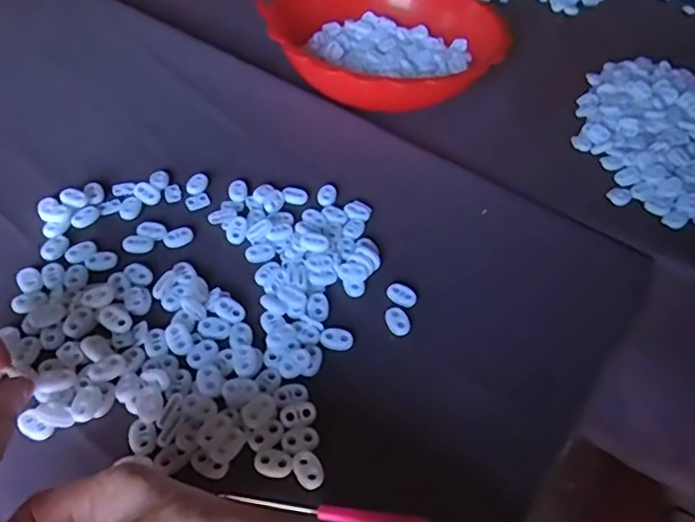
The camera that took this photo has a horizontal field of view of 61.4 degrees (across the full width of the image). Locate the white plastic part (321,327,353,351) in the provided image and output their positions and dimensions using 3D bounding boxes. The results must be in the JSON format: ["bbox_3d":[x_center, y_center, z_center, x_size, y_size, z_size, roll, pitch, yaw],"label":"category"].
[{"bbox_3d":[-0.007,0.053,0.400,0.022,0.005,0.015,13,48,6],"label":"white plastic part"}]

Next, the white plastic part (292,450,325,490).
[{"bbox_3d":[-0.023,0.120,0.338,0.015,0.004,0.022,-20,52,-22],"label":"white plastic part"}]

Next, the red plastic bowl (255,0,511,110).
[{"bbox_3d":[0.035,-0.227,0.617,0.226,0.066,0.226,3,47,-3],"label":"red plastic bowl"}]

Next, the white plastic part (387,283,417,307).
[{"bbox_3d":[0.040,0.025,0.430,0.022,0.005,0.014,35,53,24],"label":"white plastic part"}]

